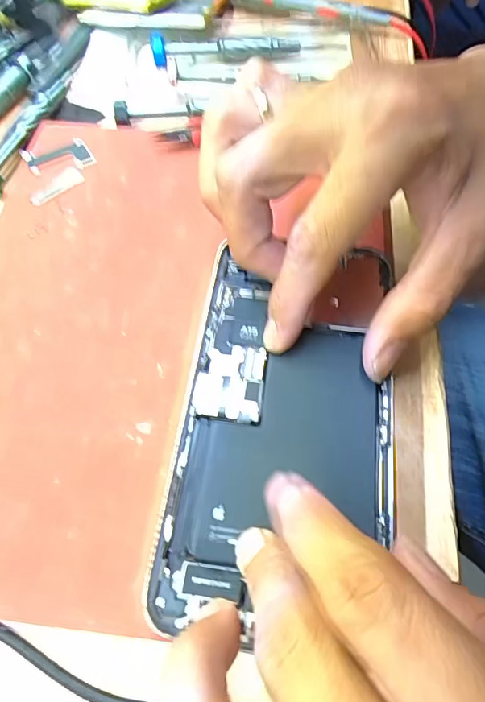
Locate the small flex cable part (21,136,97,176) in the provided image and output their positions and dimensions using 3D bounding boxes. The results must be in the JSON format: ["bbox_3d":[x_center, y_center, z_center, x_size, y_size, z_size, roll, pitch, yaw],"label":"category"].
[{"bbox_3d":[-0.102,-0.107,0.252,0.037,0.004,0.023,-15,61,-8],"label":"small flex cable part"}]

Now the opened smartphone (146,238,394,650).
[{"bbox_3d":[0.016,0.024,0.172,0.078,0.008,0.142,7,60,6],"label":"opened smartphone"}]

